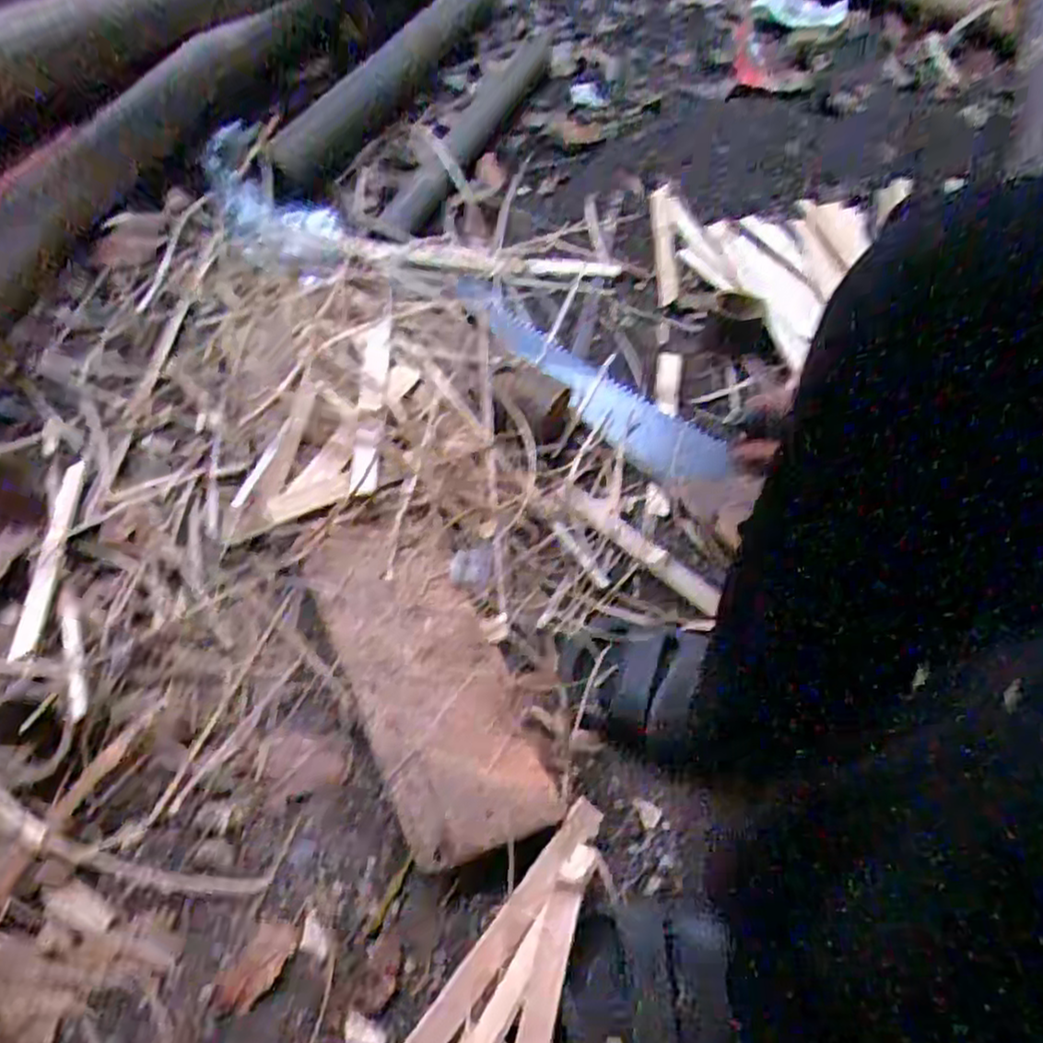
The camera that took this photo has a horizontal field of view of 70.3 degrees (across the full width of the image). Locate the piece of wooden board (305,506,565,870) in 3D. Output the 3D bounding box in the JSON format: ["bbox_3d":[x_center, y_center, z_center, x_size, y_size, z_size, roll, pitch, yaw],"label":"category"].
[{"bbox_3d":[-0.079,0.127,0.621,0.127,0.051,0.291,-19,62,-15],"label":"piece of wooden board"}]

